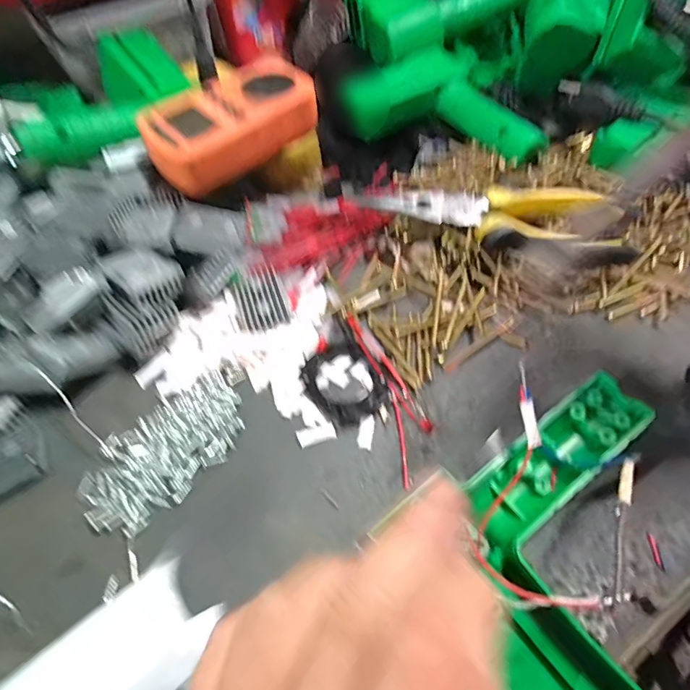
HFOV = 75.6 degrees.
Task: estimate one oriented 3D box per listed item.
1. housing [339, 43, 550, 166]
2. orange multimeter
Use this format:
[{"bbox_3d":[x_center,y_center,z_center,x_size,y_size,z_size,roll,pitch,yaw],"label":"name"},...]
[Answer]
[{"bbox_3d":[0.083,-0.205,0.379,0.179,0.034,0.099,26,62,16],"label":"housing"},{"bbox_3d":[-0.084,-0.166,0.337,0.073,0.034,0.129,36,65,21],"label":"orange multimeter"}]

